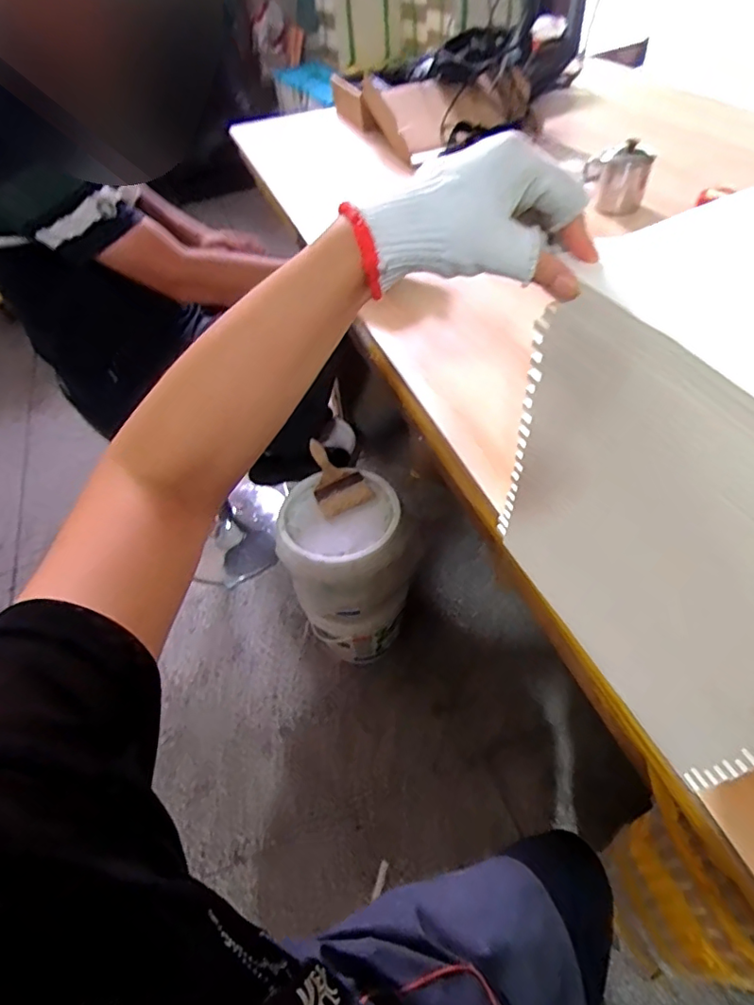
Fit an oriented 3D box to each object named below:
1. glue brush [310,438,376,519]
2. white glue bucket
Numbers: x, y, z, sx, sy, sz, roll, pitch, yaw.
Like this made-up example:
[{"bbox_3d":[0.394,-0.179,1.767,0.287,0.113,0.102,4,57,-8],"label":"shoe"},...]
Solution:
[{"bbox_3d":[-0.098,-0.059,1.148,0.111,0.032,0.204,-24,52,-14],"label":"glue brush"},{"bbox_3d":[-0.059,0.180,1.257,0.243,0.478,0.237,-8,50,-1],"label":"white glue bucket"}]

